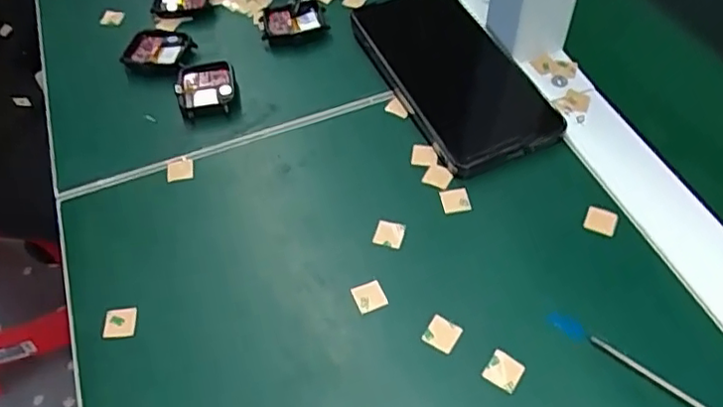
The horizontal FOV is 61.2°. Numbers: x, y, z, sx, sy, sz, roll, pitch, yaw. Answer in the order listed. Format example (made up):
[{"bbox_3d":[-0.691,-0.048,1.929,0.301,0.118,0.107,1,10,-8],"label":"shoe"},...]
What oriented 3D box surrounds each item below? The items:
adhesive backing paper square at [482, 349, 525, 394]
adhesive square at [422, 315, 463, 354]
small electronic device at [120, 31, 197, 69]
[{"bbox_3d":[0.067,0.079,0.288,0.016,0.004,0.015,27,60,22],"label":"adhesive backing paper square"},{"bbox_3d":[0.040,0.065,0.302,0.015,0.004,0.016,25,59,21],"label":"adhesive square"},{"bbox_3d":[-0.142,-0.110,0.432,0.049,0.009,0.032,7,54,9],"label":"small electronic device"}]

